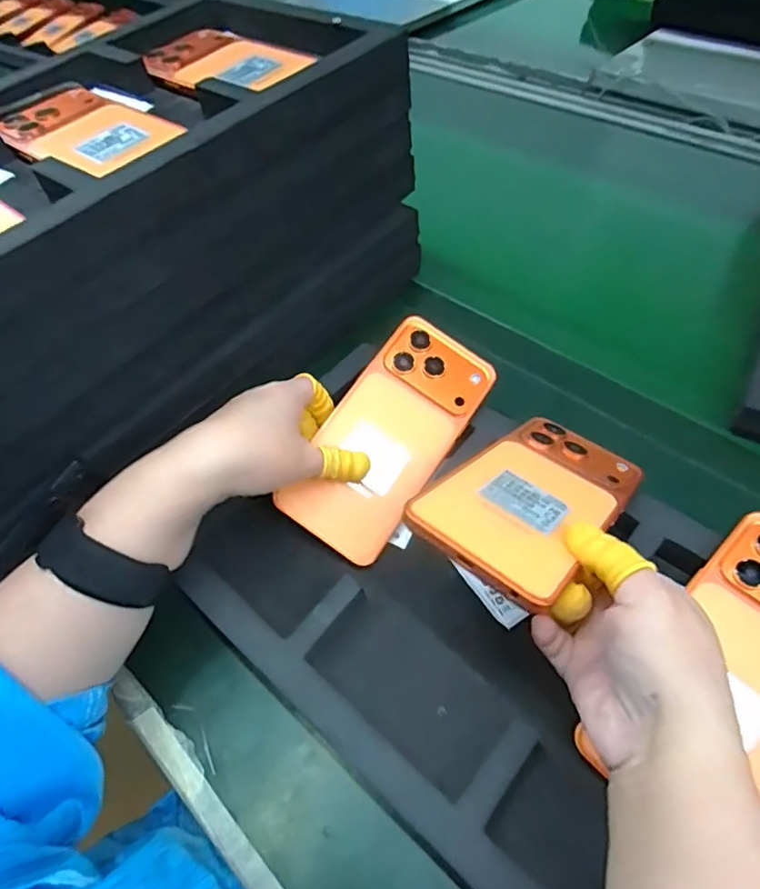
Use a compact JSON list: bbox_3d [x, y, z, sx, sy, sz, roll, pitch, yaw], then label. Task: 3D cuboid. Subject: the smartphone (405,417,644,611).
[{"bbox_3d":[0.083,0.027,0.287,0.075,0.013,0.156,35,38,26],"label":"smartphone"}]

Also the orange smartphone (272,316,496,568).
[{"bbox_3d":[0.008,-0.008,0.359,0.074,0.005,0.163,35,75,1],"label":"orange smartphone"}]

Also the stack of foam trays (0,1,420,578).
[{"bbox_3d":[-0.196,-0.125,0.375,0.242,0.166,0.481,34,61,21],"label":"stack of foam trays"}]

